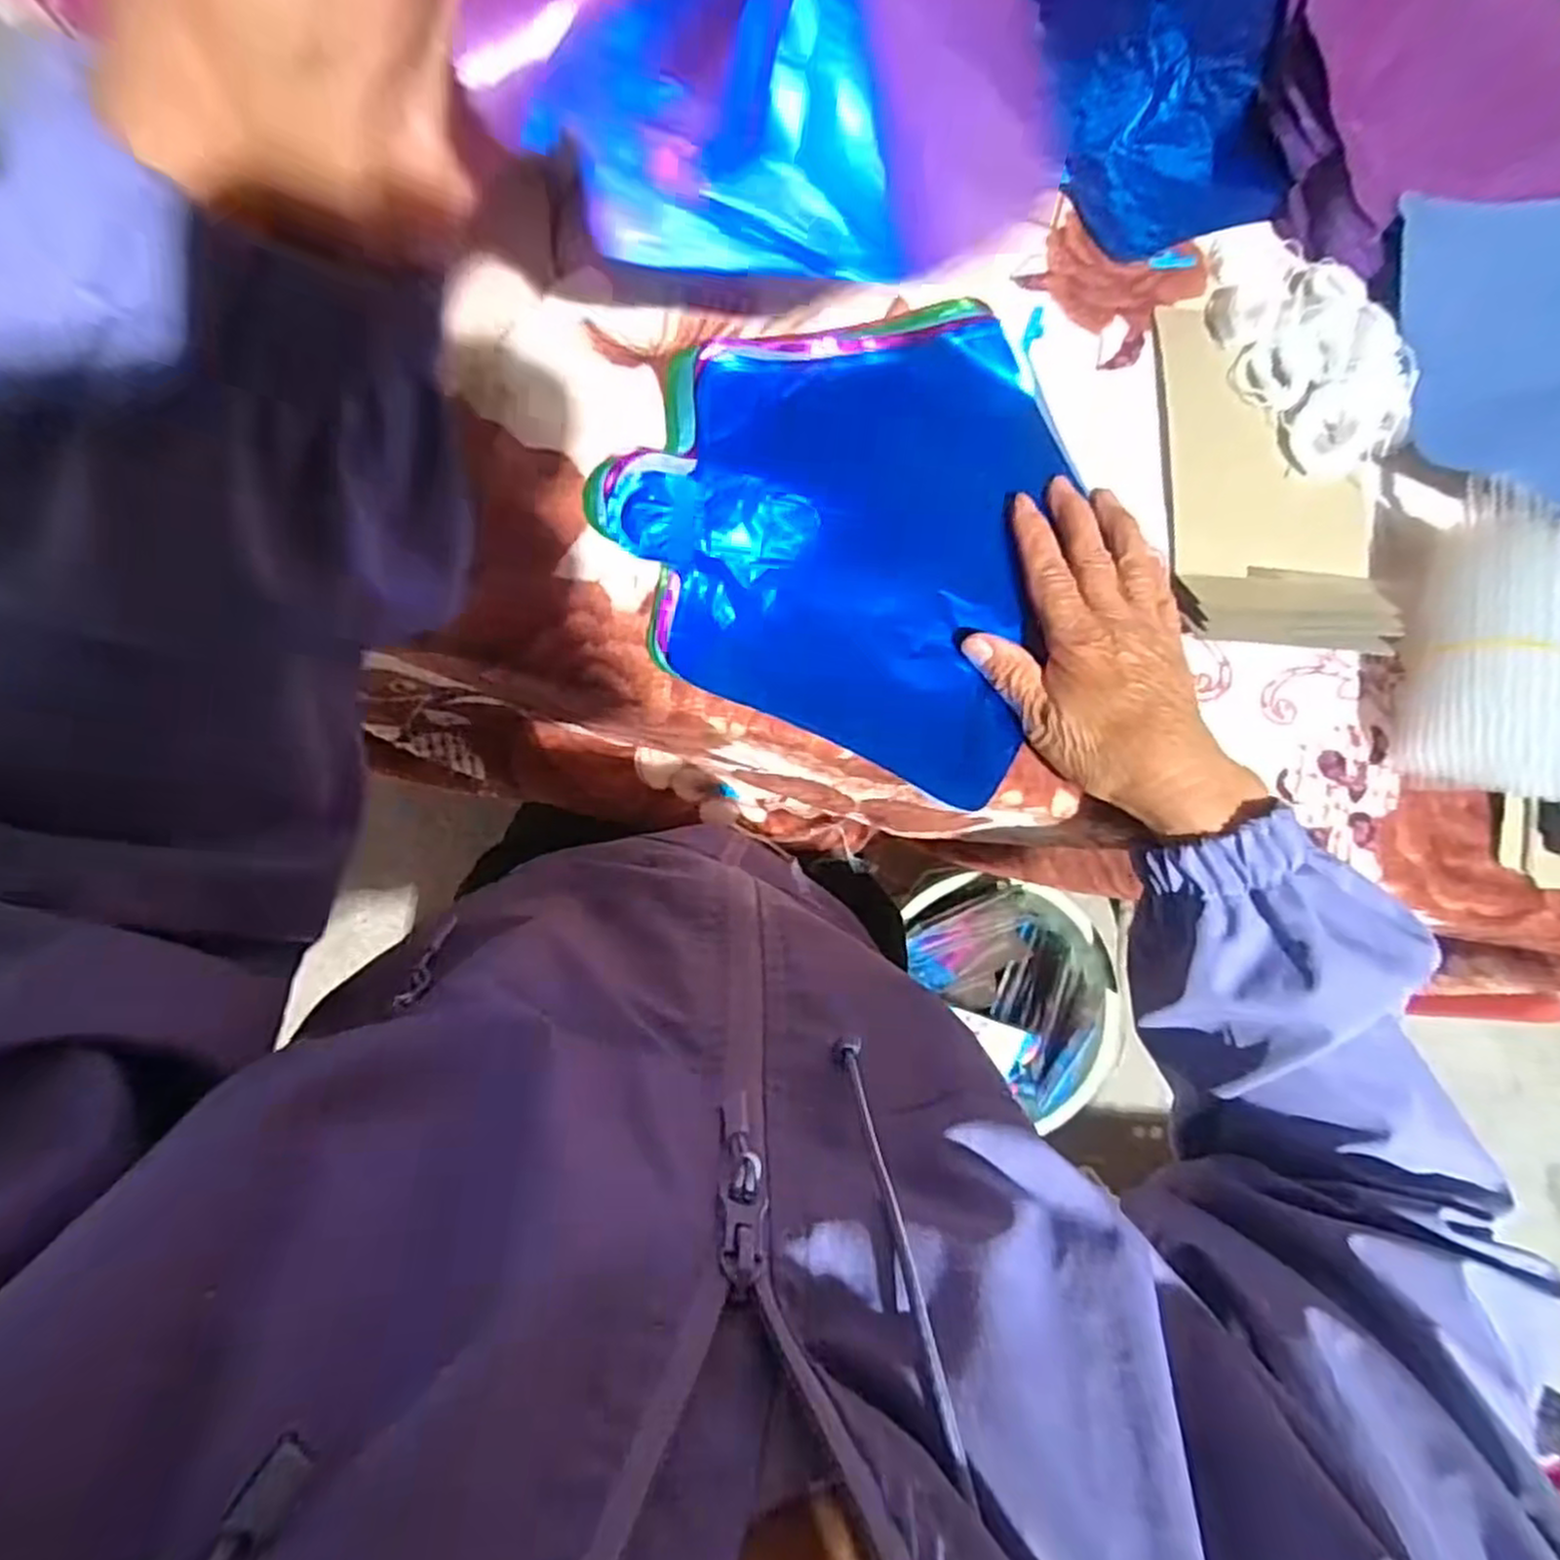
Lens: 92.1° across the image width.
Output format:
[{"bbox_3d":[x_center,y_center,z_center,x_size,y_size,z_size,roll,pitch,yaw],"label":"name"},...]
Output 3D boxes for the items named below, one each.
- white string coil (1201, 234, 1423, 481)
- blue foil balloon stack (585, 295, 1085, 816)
[{"bbox_3d":[0.288,-0.226,0.402,0.078,0.030,0.122,-25,89,-10],"label":"white string coil"},{"bbox_3d":[0.040,-0.134,0.371,0.222,0.011,0.224,25,82,-6],"label":"blue foil balloon stack"}]

